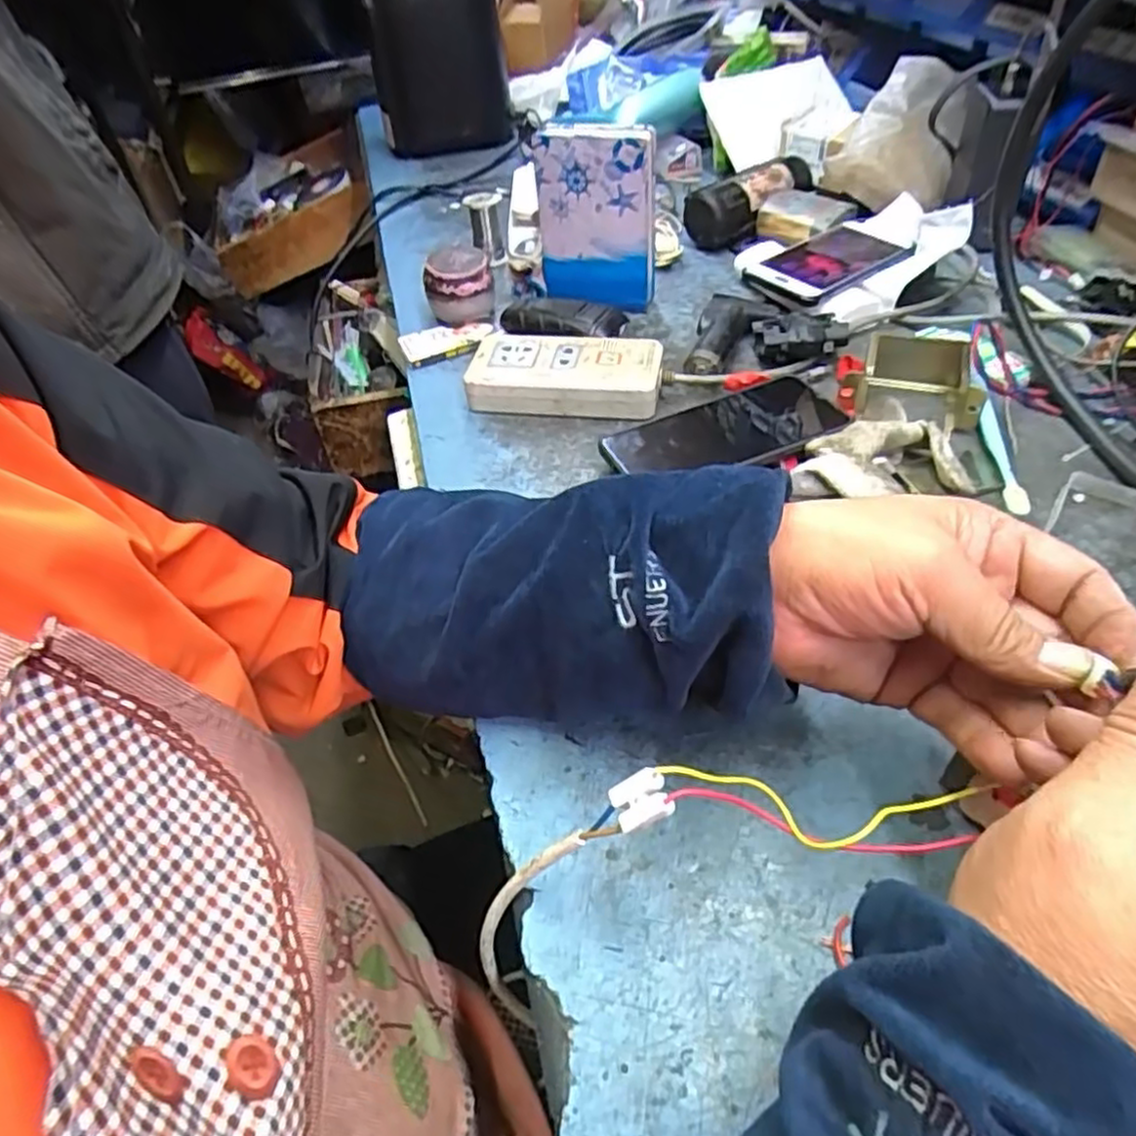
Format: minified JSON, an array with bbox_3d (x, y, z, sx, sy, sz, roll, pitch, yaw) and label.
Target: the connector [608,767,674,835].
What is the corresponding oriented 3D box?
[{"bbox_3d":[0.028,0.091,0.283,0.022,0.013,0.018,-29,64,6],"label":"connector"}]

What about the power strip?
[{"bbox_3d":[-0.002,-0.151,0.572,0.146,0.036,0.063,4,47,10],"label":"power strip"}]

